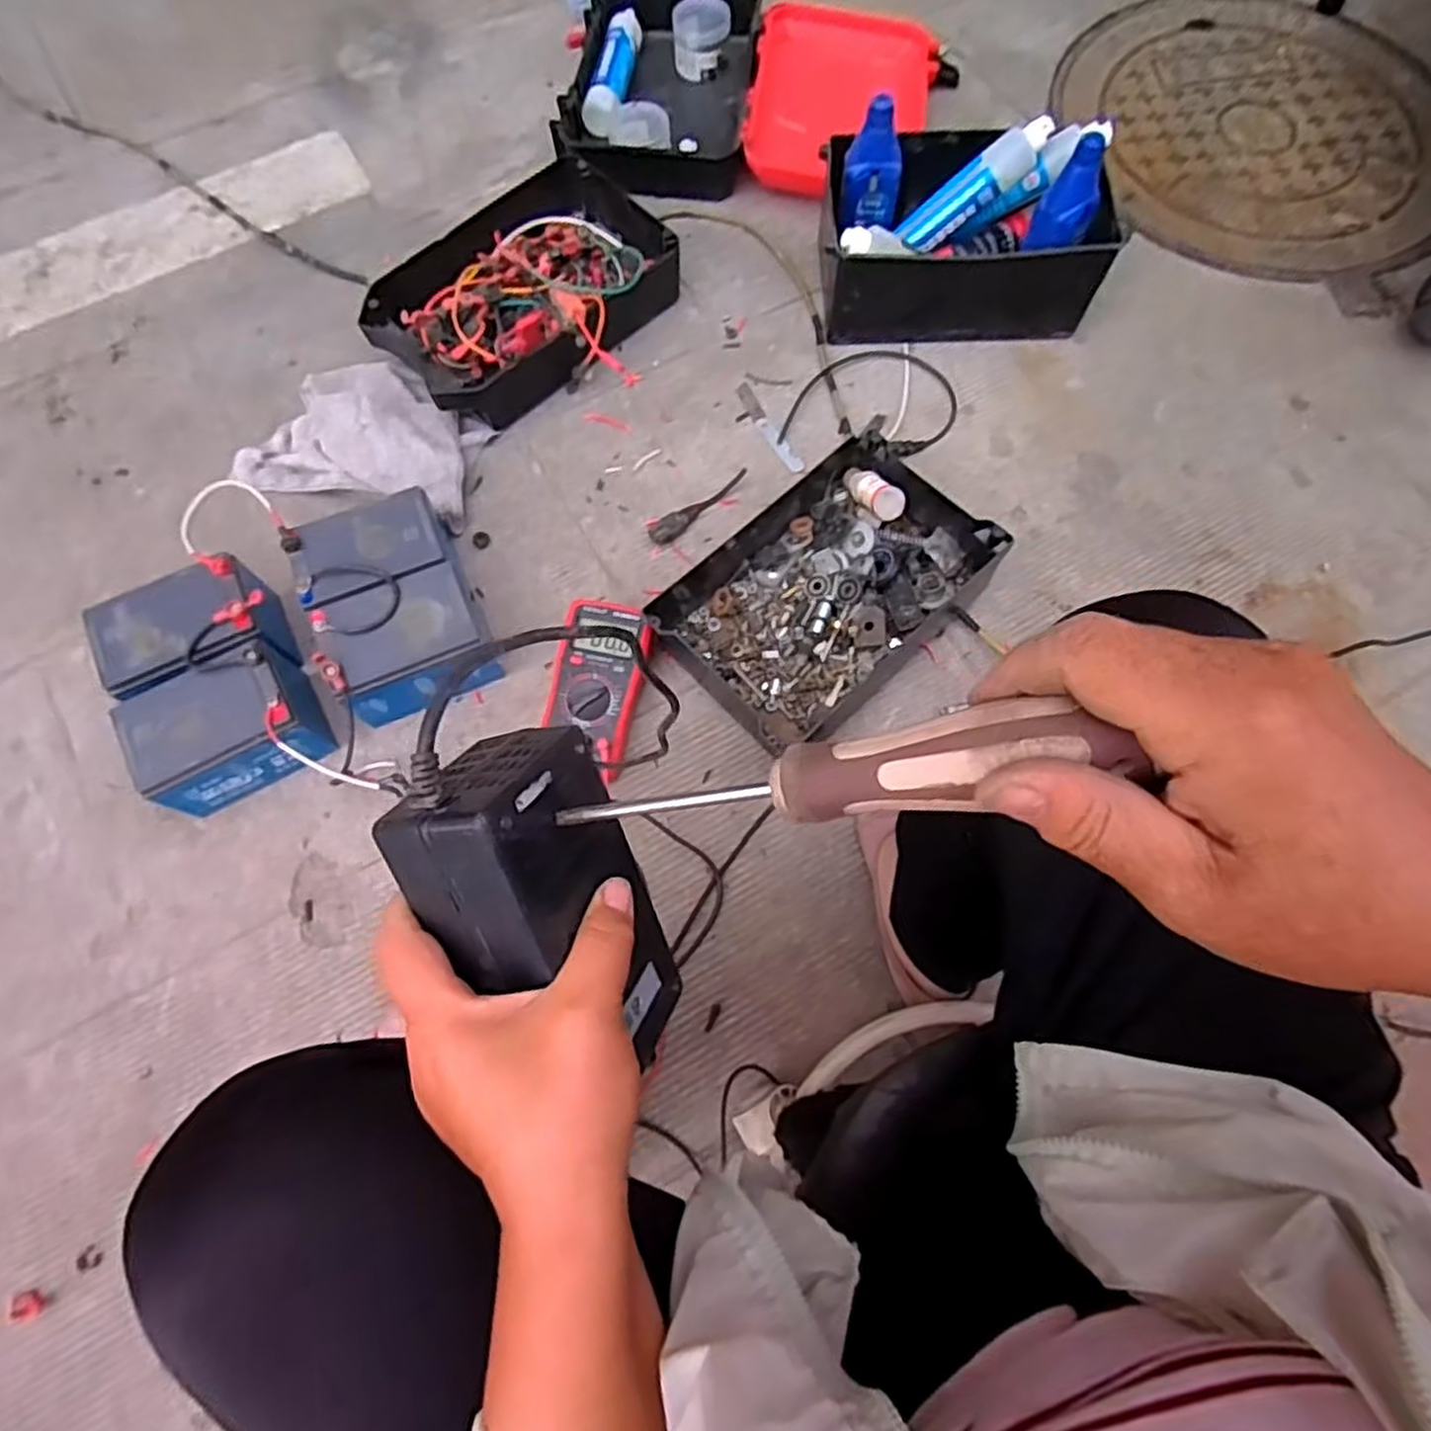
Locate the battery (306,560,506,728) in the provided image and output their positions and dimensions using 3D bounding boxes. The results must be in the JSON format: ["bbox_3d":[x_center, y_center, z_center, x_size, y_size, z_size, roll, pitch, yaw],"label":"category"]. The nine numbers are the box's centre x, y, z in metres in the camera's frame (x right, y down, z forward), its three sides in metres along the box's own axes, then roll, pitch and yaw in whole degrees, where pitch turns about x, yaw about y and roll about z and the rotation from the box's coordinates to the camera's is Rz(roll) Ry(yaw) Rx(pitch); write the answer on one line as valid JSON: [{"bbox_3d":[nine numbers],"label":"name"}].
[{"bbox_3d":[-0.313,-0.074,0.800,0.150,0.098,0.111,-23,72,-8],"label":"battery"}]

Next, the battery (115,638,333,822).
[{"bbox_3d":[-0.474,0.017,0.771,0.164,0.104,0.120,-23,72,-8],"label":"battery"}]

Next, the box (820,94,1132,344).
[{"bbox_3d":[0.294,-0.592,0.944,0.314,0.170,0.213,-3,71,-1],"label":"box"}]

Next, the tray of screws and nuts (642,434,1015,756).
[{"bbox_3d":[0.114,-0.134,0.830,0.313,0.087,0.231,-39,75,-13],"label":"tray of screws and nuts"}]

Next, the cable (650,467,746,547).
[{"bbox_3d":[-0.017,-0.245,0.903,0.143,0.016,0.027,-39,75,-12],"label":"cable"}]

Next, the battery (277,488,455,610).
[{"bbox_3d":[-0.358,-0.159,0.829,0.145,0.098,0.109,-21,72,-7],"label":"battery"}]

